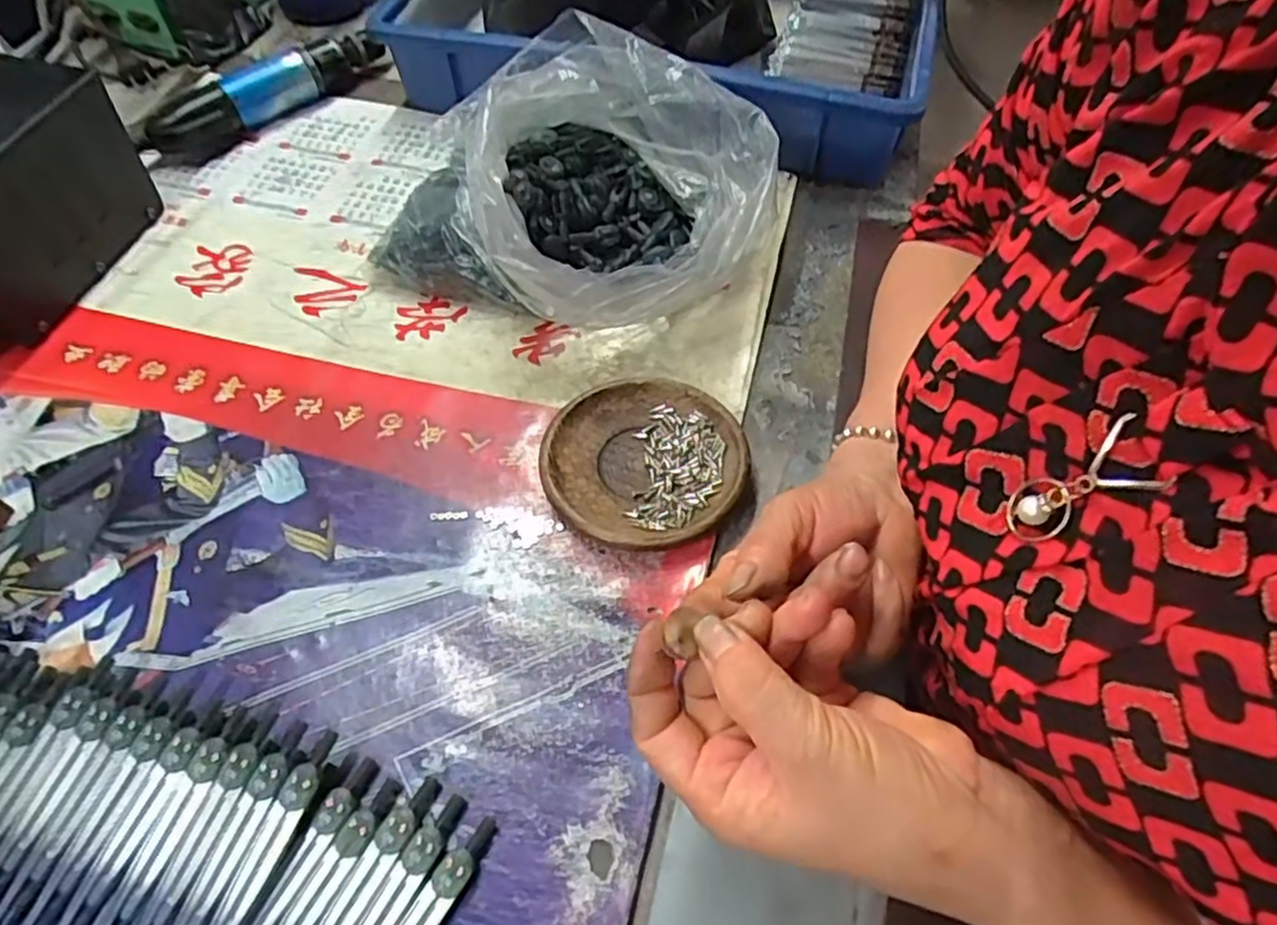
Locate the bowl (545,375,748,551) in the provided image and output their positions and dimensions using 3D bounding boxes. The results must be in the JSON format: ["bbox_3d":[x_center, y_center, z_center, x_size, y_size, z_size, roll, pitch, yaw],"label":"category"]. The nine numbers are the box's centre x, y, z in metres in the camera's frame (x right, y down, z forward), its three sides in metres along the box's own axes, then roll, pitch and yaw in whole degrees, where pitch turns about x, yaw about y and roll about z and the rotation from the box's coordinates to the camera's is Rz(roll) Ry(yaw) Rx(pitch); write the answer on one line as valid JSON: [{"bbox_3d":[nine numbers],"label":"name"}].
[{"bbox_3d":[0.003,0.000,0.424,0.110,0.021,0.111,1,56,-1],"label":"bowl"}]

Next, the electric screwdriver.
[{"bbox_3d":[-0.312,-0.303,0.608,0.214,0.045,0.037,-38,65,-23],"label":"electric screwdriver"}]

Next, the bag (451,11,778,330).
[{"bbox_3d":[-0.025,-0.185,0.494,0.205,0.109,0.208,37,63,21],"label":"bag"}]

